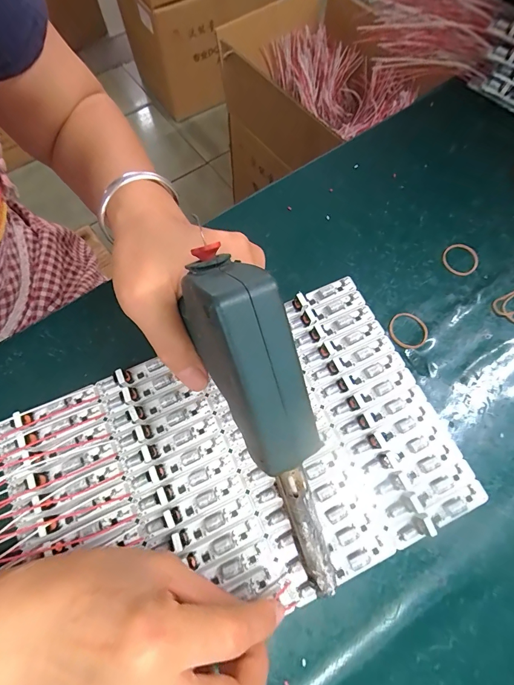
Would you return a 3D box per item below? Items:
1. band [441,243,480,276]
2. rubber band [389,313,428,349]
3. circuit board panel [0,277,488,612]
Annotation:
[{"bbox_3d":[0.180,-0.073,0.301,0.030,0.005,0.030,0,78,0],"label":"band"},{"bbox_3d":[0.124,-0.009,0.279,0.031,0.004,0.031,0,70,0],"label":"rubber band"},{"bbox_3d":[-0.014,0.083,0.238,0.295,0.014,0.186,-23,72,-9],"label":"circuit board panel"}]

